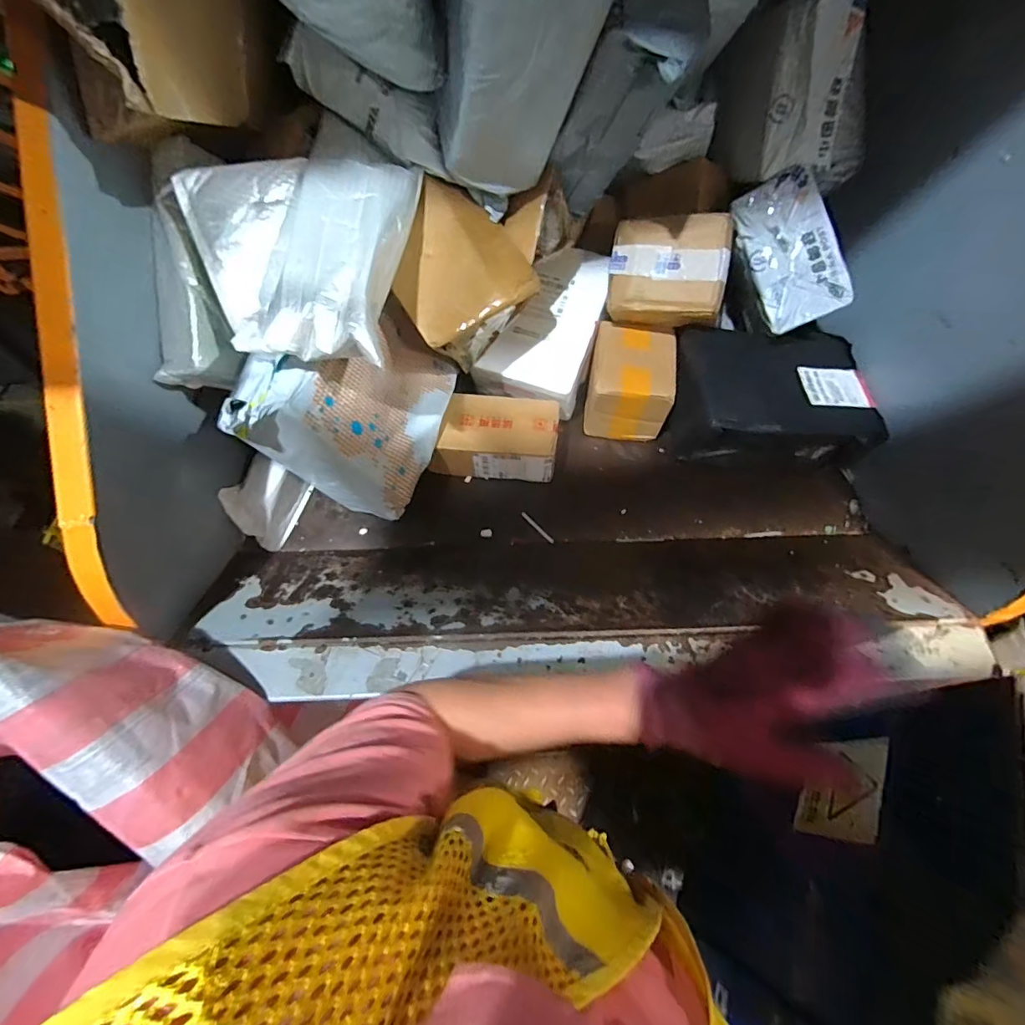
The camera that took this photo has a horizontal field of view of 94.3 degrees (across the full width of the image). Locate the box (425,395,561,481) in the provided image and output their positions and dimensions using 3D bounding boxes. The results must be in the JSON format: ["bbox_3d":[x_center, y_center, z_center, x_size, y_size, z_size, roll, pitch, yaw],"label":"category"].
[{"bbox_3d":[-0.027,-0.119,0.780,0.194,0.088,0.121,4,62,1],"label":"box"}]

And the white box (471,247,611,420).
[{"bbox_3d":[0.061,-0.314,0.814,0.168,0.090,0.264,20,86,4],"label":"white box"}]

